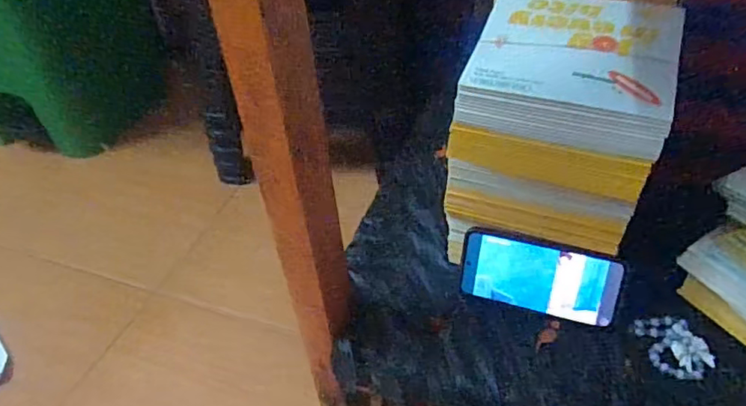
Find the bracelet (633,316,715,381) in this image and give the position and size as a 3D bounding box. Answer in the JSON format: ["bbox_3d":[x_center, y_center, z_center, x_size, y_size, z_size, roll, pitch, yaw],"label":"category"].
[{"bbox_3d":[0.296,0.142,0.548,0.054,0.012,0.071,-6,42,-1],"label":"bracelet"}]

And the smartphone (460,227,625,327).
[{"bbox_3d":[0.171,0.077,0.584,0.156,0.076,0.013,12,19,17],"label":"smartphone"}]

